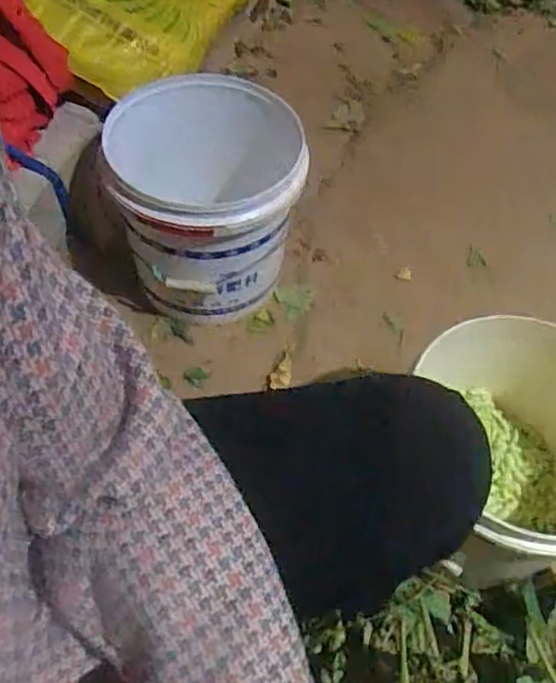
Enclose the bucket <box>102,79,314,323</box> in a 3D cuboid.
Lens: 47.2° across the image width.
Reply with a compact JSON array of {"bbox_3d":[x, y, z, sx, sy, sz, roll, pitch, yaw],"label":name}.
[{"bbox_3d":[-0.086,-0.178,0.894,0.233,0.271,0.246,3,57,-5],"label":"bucket"}]

